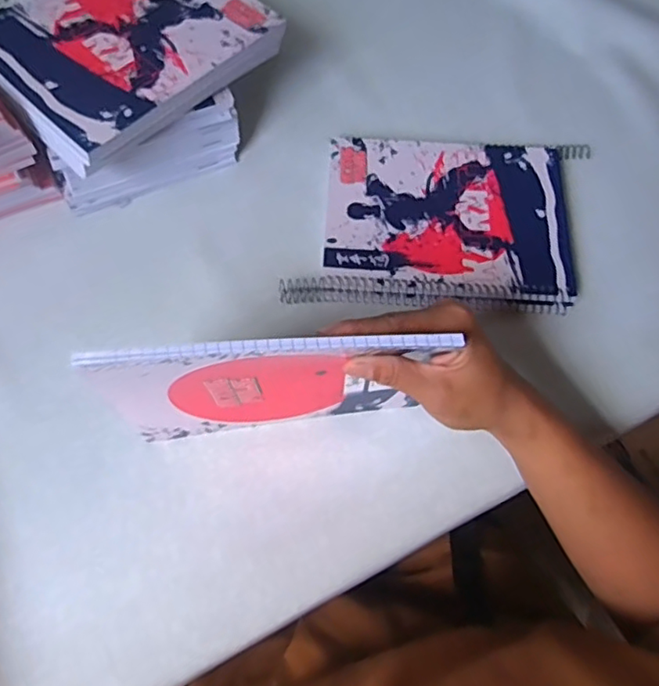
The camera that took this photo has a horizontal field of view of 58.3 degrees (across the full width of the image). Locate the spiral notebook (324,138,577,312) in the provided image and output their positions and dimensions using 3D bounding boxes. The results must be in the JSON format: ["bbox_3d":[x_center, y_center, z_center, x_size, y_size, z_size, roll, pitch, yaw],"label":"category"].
[{"bbox_3d":[0.097,-0.101,0.488,0.194,0.019,0.149,4,66,0],"label":"spiral notebook"}]

